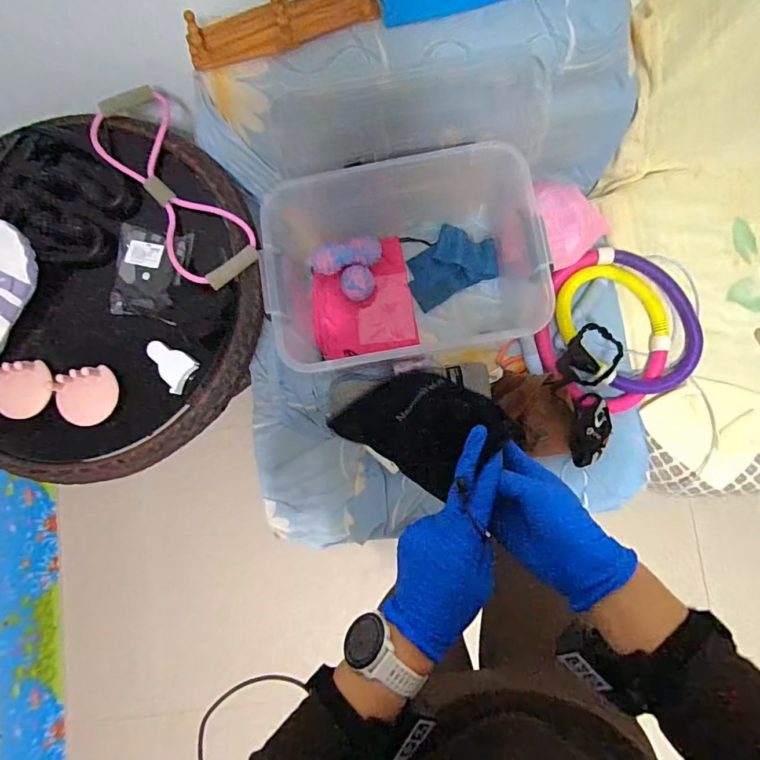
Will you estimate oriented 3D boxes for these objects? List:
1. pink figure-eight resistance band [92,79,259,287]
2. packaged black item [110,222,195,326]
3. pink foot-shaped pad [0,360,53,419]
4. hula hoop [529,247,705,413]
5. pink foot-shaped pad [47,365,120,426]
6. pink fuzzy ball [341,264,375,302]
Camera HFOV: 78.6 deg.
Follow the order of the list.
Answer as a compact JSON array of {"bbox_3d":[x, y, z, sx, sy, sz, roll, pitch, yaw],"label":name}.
[{"bbox_3d":[-0.353,-0.328,0.786,0.137,0.042,0.395,-33,83,1],"label":"pink figure-eight resistance band"},{"bbox_3d":[-0.386,-0.179,0.774,0.129,0.017,0.151,9,85,5],"label":"packaged black item"},{"bbox_3d":[-0.600,0.017,0.776,0.092,0.044,0.090,-16,83,3],"label":"pink foot-shaped pad"},{"bbox_3d":[0.467,-0.102,0.926,0.308,0.045,0.305,0,84,5],"label":"hula hoop"},{"bbox_3d":[-0.483,0.028,0.763,0.096,0.041,0.087,-21,83,2],"label":"pink foot-shaped pad"},{"bbox_3d":[-0.045,-0.195,0.957,0.068,0.069,0.067,0,84,5],"label":"pink fuzzy ball"}]

